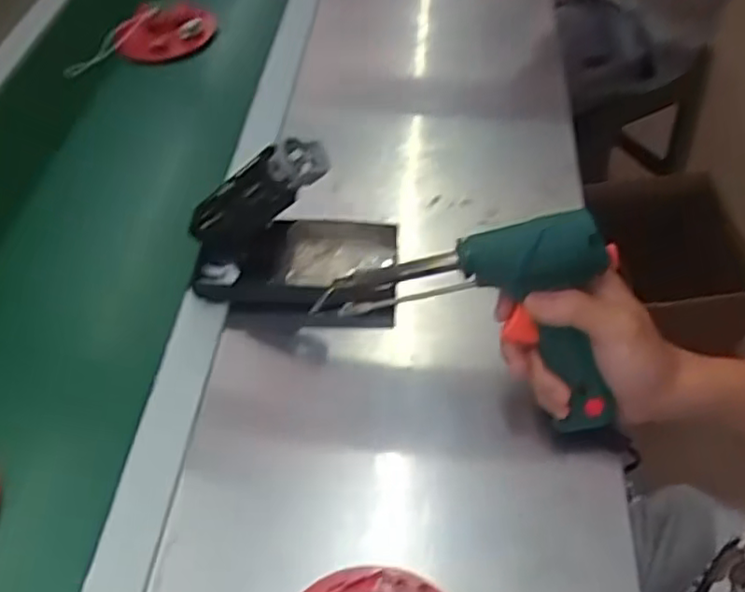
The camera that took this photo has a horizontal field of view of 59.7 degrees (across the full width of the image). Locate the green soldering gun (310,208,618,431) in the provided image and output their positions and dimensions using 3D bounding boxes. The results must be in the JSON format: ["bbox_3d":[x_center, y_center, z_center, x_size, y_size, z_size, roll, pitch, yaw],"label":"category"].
[{"bbox_3d":[0.061,0.021,0.431,0.183,0.140,0.038,0,18,14],"label":"green soldering gun"}]

